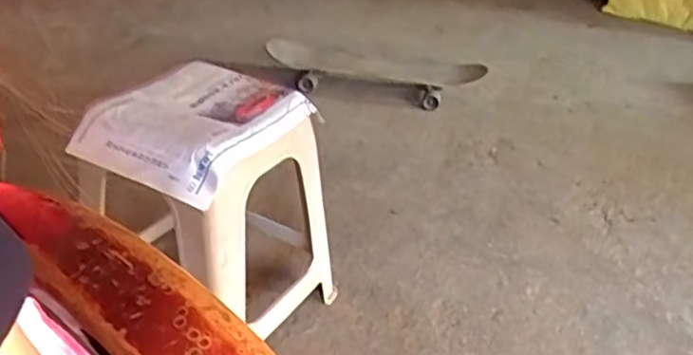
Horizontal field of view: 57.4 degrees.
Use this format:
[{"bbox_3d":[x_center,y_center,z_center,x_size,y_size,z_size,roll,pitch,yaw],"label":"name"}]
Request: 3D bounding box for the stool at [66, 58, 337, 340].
[{"bbox_3d":[-0.216,0.074,1.146,0.289,0.486,0.406,24,37,31],"label":"stool"}]

